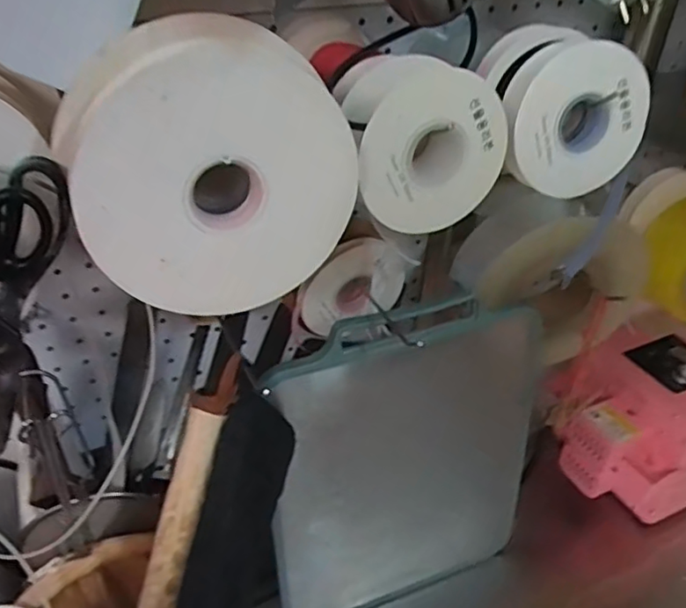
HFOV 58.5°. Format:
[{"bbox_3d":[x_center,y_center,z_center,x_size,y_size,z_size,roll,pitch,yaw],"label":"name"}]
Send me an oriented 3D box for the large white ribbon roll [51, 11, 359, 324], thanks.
[{"bbox_3d":[-0.074,-0.071,0.347,0.156,0.149,0.051,-13,38,-17],"label":"large white ribbon roll"}]

